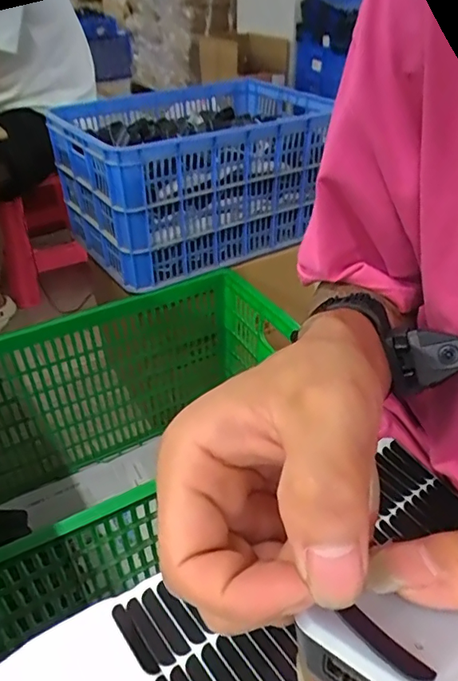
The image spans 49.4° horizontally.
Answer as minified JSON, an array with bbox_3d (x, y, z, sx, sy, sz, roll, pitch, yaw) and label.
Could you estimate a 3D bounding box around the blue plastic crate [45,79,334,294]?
[{"bbox_3d":[-0.087,-0.415,1.206,0.588,0.281,0.470,-21,42,-24],"label":"blue plastic crate"}]

